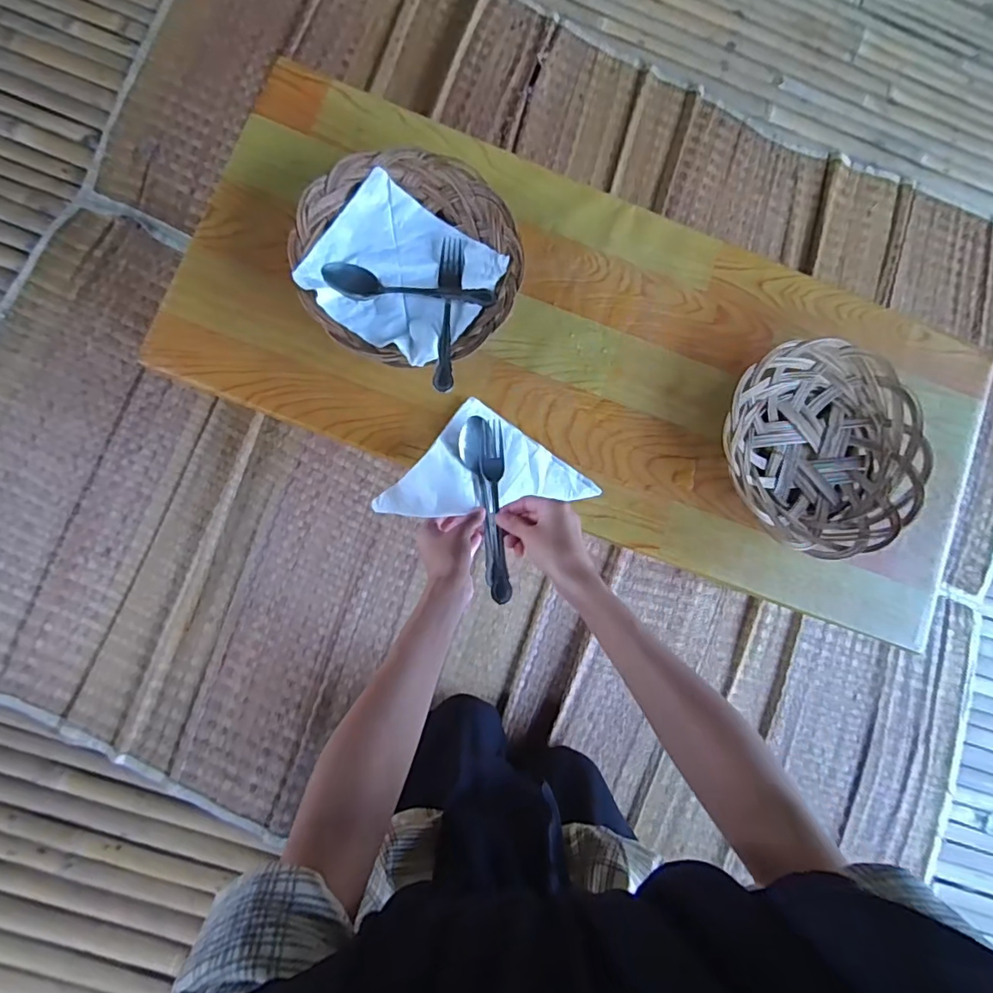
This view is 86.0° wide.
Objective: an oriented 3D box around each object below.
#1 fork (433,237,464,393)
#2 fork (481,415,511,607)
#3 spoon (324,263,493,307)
[{"bbox_3d":[-0.051,-0.195,0.566,0.026,0.017,0.181,4,71,-6],"label":"fork"},{"bbox_3d":[0.000,0.010,0.545,0.022,0.018,0.193,-2,74,-7],"label":"fork"},{"bbox_3d":[-0.091,-0.220,0.567,0.176,0.021,0.031,7,84,-6],"label":"spoon"}]

